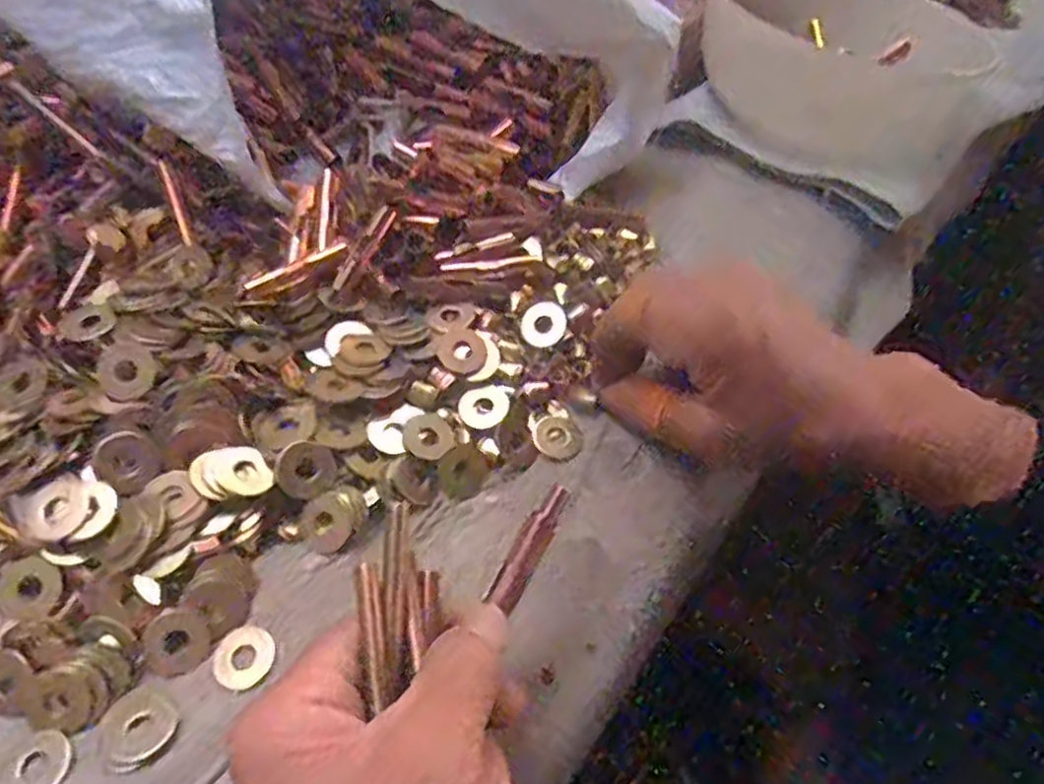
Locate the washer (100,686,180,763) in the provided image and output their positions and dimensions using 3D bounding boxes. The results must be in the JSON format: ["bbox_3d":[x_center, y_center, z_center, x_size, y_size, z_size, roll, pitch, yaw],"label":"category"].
[{"bbox_3d":[-0.122,0.105,0.237,0.022,0.004,0.020,1,55,-1],"label":"washer"}]

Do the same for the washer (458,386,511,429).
[{"bbox_3d":[-0.015,0.006,0.311,0.021,0.004,0.018,-6,56,-6],"label":"washer"}]

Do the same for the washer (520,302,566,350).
[{"bbox_3d":[0.010,-0.031,0.333,0.020,0.007,0.020,1,55,-1],"label":"washer"}]

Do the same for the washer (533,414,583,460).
[{"bbox_3d":[0.015,0.018,0.313,0.020,0.004,0.021,1,55,-1],"label":"washer"}]

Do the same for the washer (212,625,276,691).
[{"bbox_3d":[-0.094,0.089,0.252,0.020,0.004,0.020,1,55,-1],"label":"washer"}]

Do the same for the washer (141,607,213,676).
[{"bbox_3d":[-0.116,0.084,0.252,0.020,0.004,0.021,6,70,-16],"label":"washer"}]

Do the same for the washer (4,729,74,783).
[{"bbox_3d":[-0.149,0.114,0.230,0.020,0.004,0.019,1,55,-1],"label":"washer"}]

